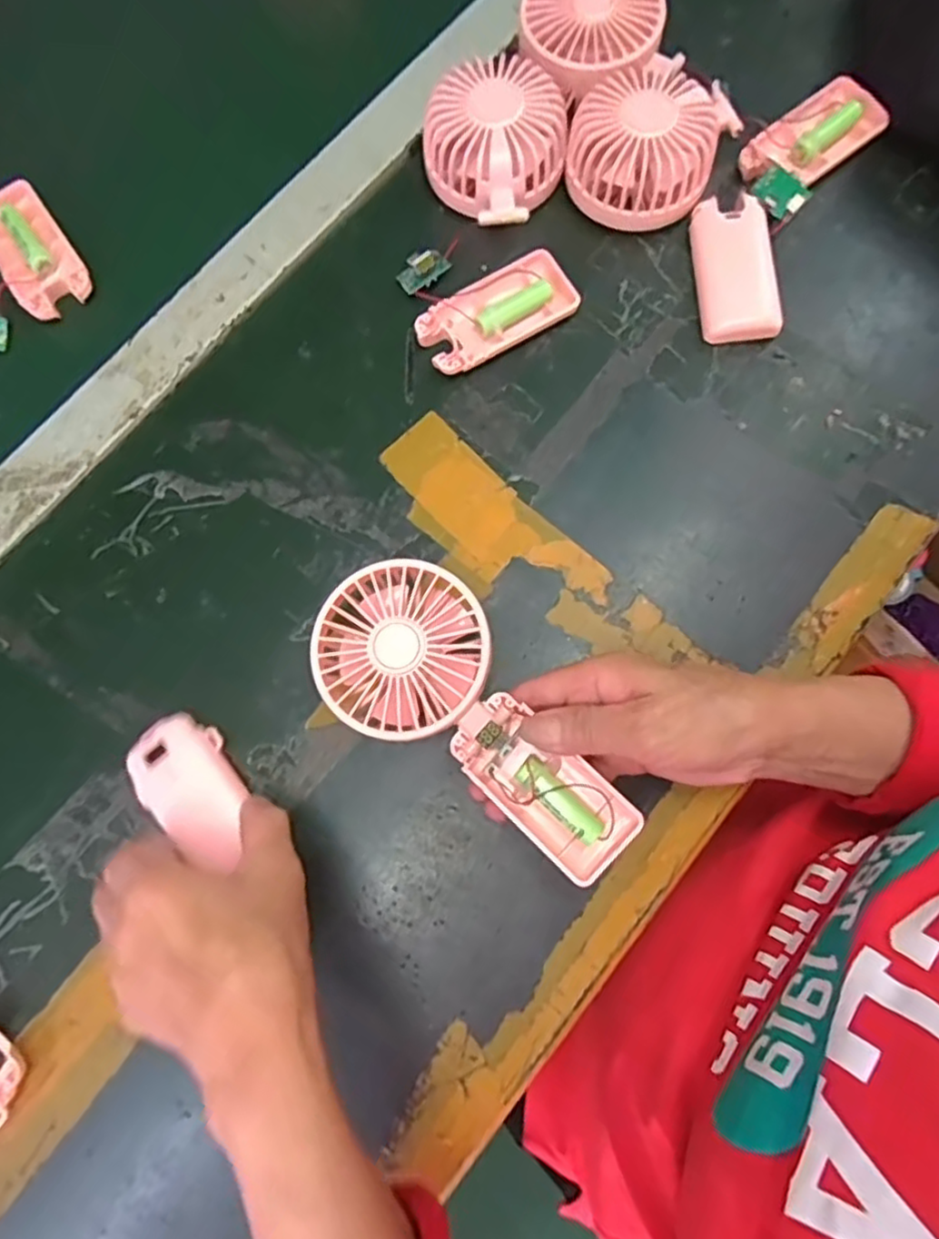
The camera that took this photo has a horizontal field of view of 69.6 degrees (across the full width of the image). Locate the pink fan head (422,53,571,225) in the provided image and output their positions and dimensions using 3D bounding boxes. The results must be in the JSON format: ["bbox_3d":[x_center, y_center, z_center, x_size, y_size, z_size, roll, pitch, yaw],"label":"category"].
[{"bbox_3d":[0.018,-0.292,0.416,0.080,0.045,0.081,0,78,0],"label":"pink fan head"}]

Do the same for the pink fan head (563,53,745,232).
[{"bbox_3d":[0.111,-0.295,0.415,0.087,0.048,0.104,27,79,6],"label":"pink fan head"}]

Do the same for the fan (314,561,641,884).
[{"bbox_3d":[0.003,0.049,0.334,0.181,0.027,0.081,43,81,3],"label":"fan"}]

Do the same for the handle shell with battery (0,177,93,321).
[{"bbox_3d":[-0.274,-0.231,0.422,0.046,0.010,0.094,-35,80,-7],"label":"handle shell with battery"}]

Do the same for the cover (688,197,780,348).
[{"bbox_3d":[0.160,-0.212,0.408,0.044,0.010,0.089,-7,85,18],"label":"cover"}]

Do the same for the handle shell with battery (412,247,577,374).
[{"bbox_3d":[0.016,-0.184,0.408,0.095,0.014,0.043,-29,79,-6],"label":"handle shell with battery"}]

